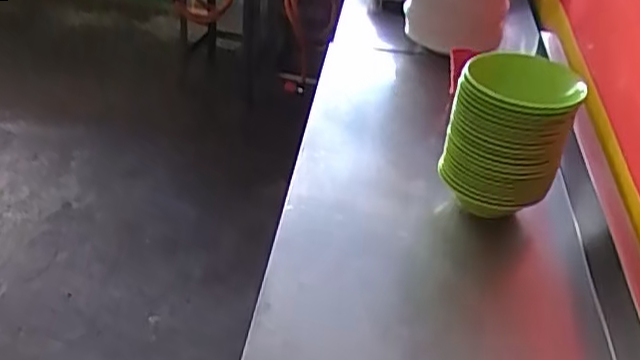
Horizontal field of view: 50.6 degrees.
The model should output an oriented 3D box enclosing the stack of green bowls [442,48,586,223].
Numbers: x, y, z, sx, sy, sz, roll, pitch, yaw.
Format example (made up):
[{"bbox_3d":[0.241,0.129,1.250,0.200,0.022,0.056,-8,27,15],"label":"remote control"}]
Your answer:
[{"bbox_3d":[0.296,-0.064,1.087,0.172,0.238,0.155,7,36,3],"label":"stack of green bowls"}]

